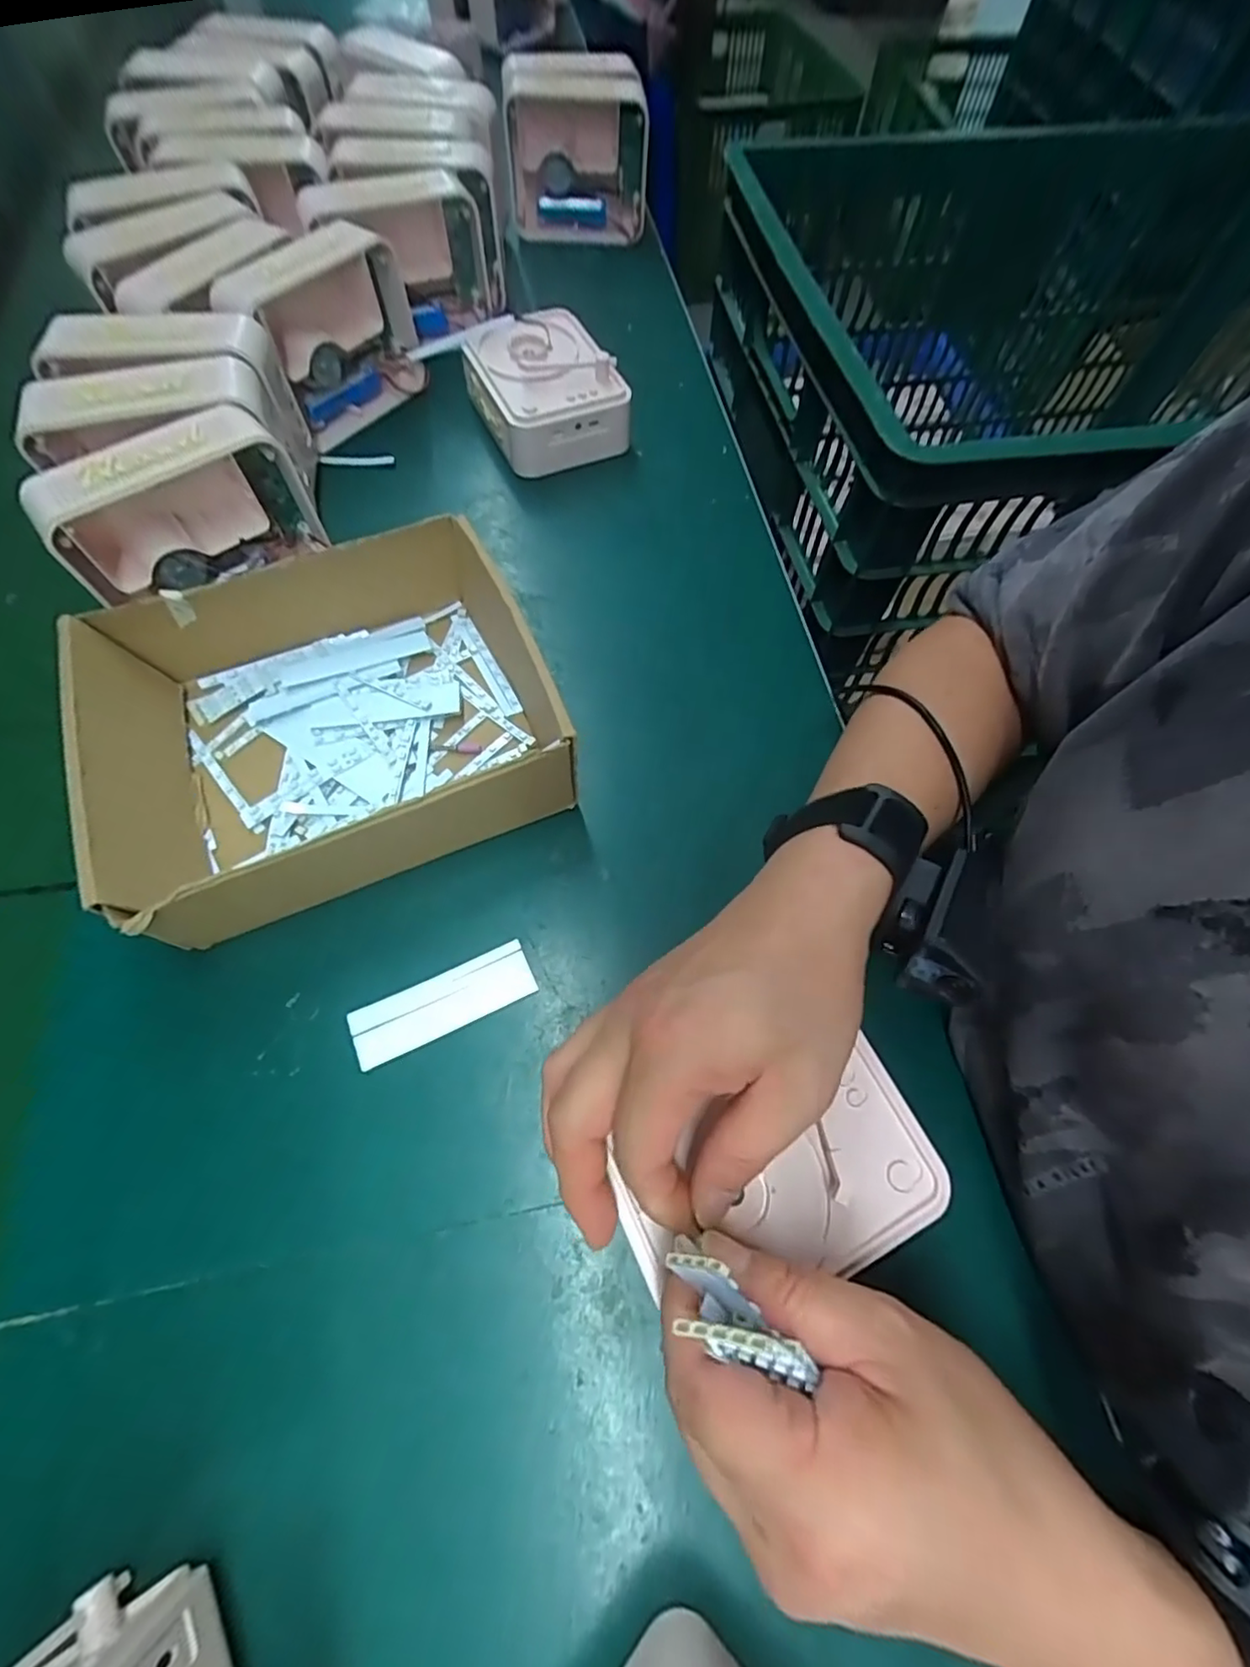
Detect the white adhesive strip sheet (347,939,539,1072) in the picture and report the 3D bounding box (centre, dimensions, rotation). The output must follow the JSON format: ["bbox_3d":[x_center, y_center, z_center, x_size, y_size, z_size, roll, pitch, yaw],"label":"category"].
[{"bbox_3d":[-0.089,0.084,0.301,0.088,0.004,0.029,-23,70,-12],"label":"white adhesive strip sheet"}]

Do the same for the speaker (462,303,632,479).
[{"bbox_3d":[-0.060,-0.340,0.470,0.100,0.050,0.117,-28,69,-13],"label":"speaker"}]

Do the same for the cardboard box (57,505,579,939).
[{"bbox_3d":[-0.160,-0.066,0.331,0.223,0.070,0.188,-21,69,-11],"label":"cardboard box"}]

